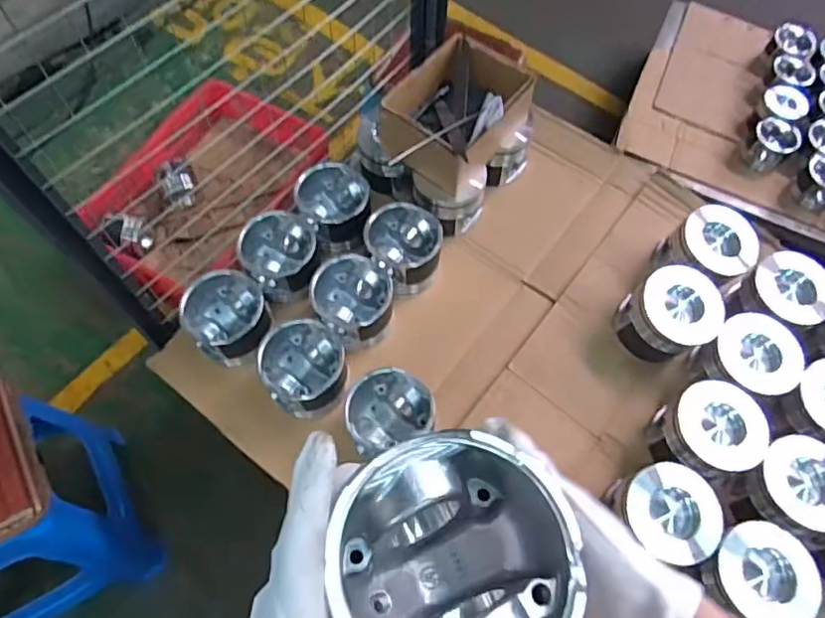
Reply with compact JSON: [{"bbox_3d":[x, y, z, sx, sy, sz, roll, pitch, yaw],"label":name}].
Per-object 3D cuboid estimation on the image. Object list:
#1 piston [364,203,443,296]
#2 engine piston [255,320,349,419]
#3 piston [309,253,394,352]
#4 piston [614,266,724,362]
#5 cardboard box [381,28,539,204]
[{"bbox_3d":[-0.013,-0.086,0.912,0.113,0.109,0.117,1,62,-2],"label":"piston"},{"bbox_3d":[-0.146,0.086,0.822,0.111,0.123,0.108,1,62,-2],"label":"engine piston"},{"bbox_3d":[-0.086,-0.002,0.881,0.109,0.119,0.118,1,62,-2],"label":"piston"},{"bbox_3d":[0.368,0.012,0.863,0.128,0.109,0.105,38,67,17],"label":"piston"},{"bbox_3d":[0.065,-0.303,0.910,0.165,0.126,0.211,34,66,15],"label":"cardboard box"}]

